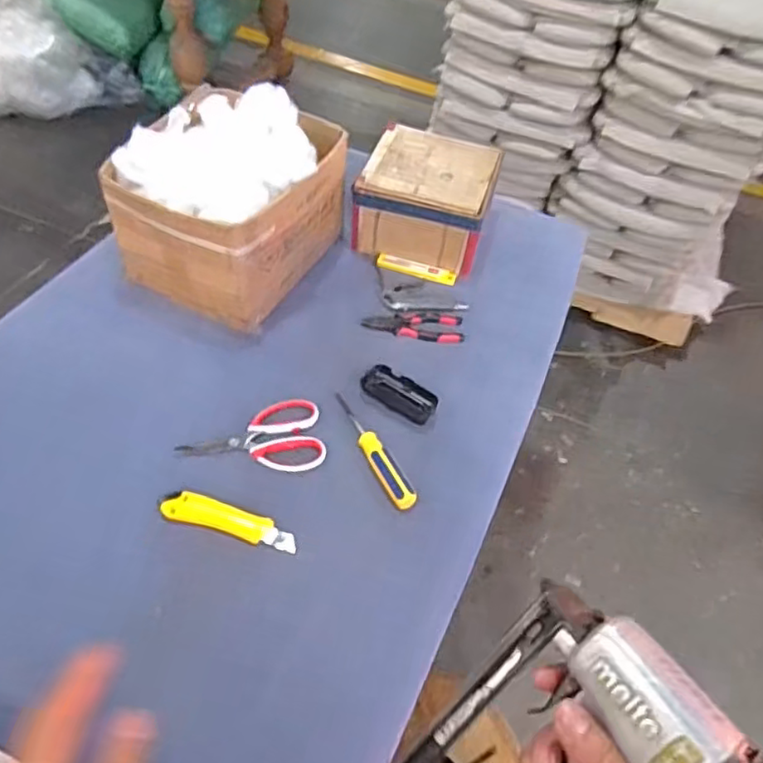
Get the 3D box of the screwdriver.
[{"bbox_3d":[-0.013,0.083,0.860,0.033,0.022,0.200,-20,54,-22],"label":"screwdriver"}]

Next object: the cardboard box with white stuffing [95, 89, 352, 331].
[{"bbox_3d":[-0.229,-0.275,1.003,0.262,0.236,0.285,22,50,12],"label":"cardboard box with white stuffing"}]

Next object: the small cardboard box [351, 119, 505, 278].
[{"bbox_3d":[0.081,-0.319,1.132,0.212,0.134,0.239,16,49,7],"label":"small cardboard box"}]

